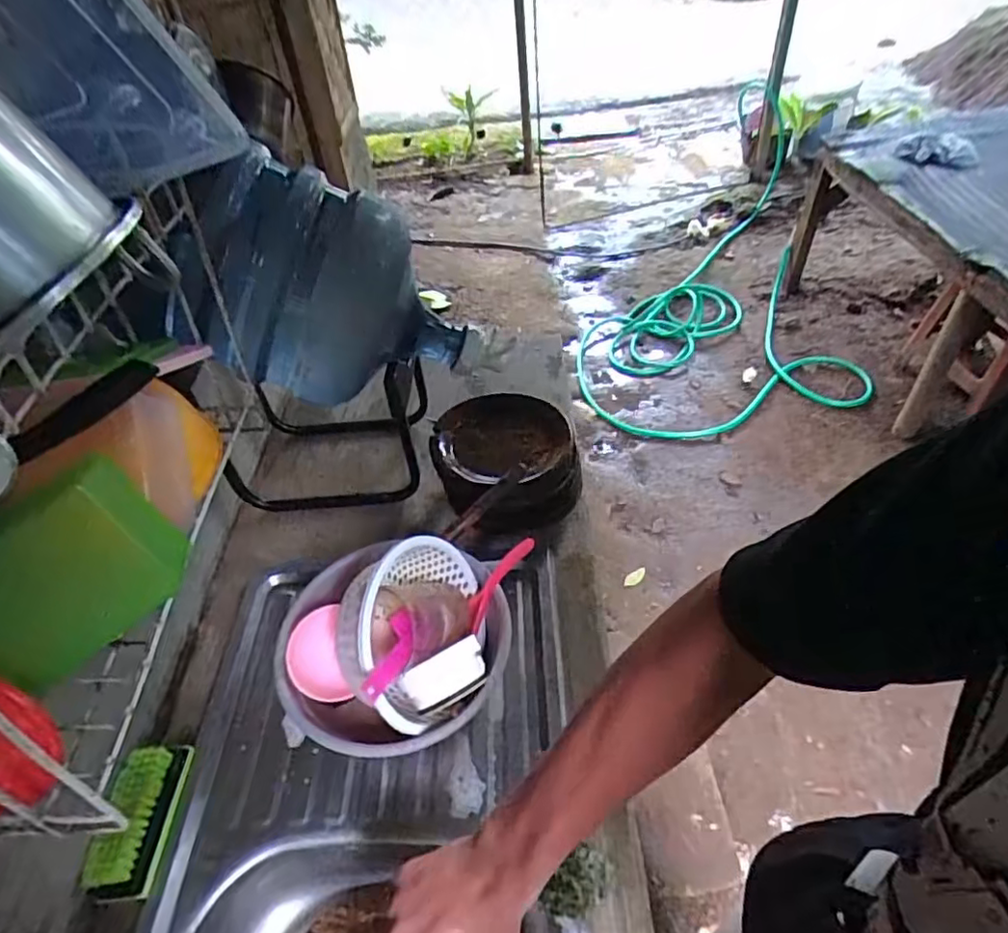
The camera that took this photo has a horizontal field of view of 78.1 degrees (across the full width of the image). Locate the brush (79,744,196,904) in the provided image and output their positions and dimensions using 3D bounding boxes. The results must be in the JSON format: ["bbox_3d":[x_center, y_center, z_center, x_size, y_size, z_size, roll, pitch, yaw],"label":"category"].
[{"bbox_3d":[-0.363,0.346,0.616,0.048,0.044,0.135,-4,45,2],"label":"brush"}]

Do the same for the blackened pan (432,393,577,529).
[{"bbox_3d":[0.004,-0.016,0.857,0.186,0.112,0.189,-7,45,-1],"label":"blackened pan"}]

